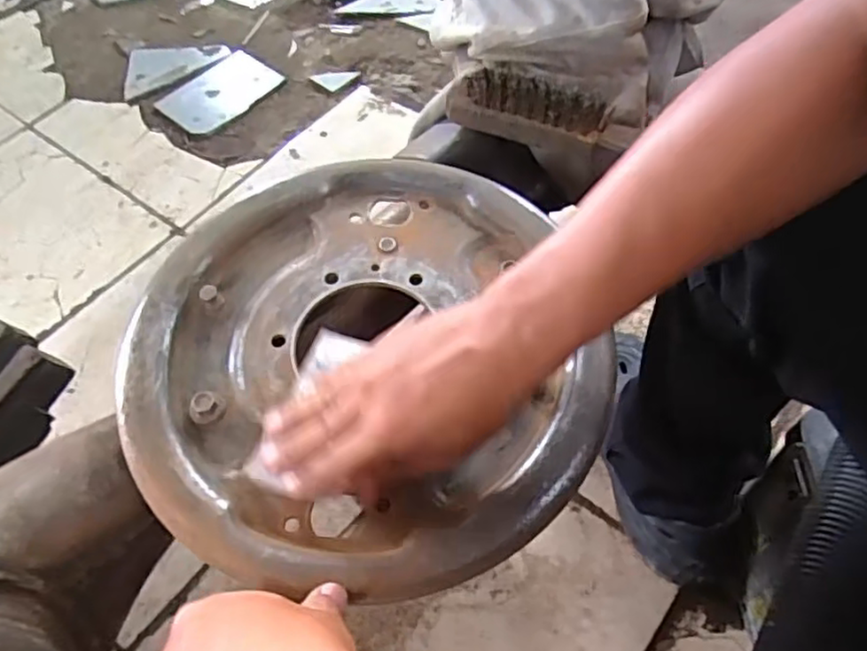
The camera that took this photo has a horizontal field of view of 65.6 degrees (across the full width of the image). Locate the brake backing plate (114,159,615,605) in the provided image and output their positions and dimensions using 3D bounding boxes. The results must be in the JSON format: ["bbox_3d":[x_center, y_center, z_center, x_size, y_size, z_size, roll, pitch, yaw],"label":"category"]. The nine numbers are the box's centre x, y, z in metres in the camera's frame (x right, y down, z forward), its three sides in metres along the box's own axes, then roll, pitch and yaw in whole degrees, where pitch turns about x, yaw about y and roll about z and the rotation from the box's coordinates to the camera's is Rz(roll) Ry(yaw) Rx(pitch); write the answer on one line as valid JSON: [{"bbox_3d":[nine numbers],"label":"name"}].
[{"bbox_3d":[-0.049,0.015,0.417,0.275,0.030,0.284,0,56,0],"label":"brake backing plate"}]

